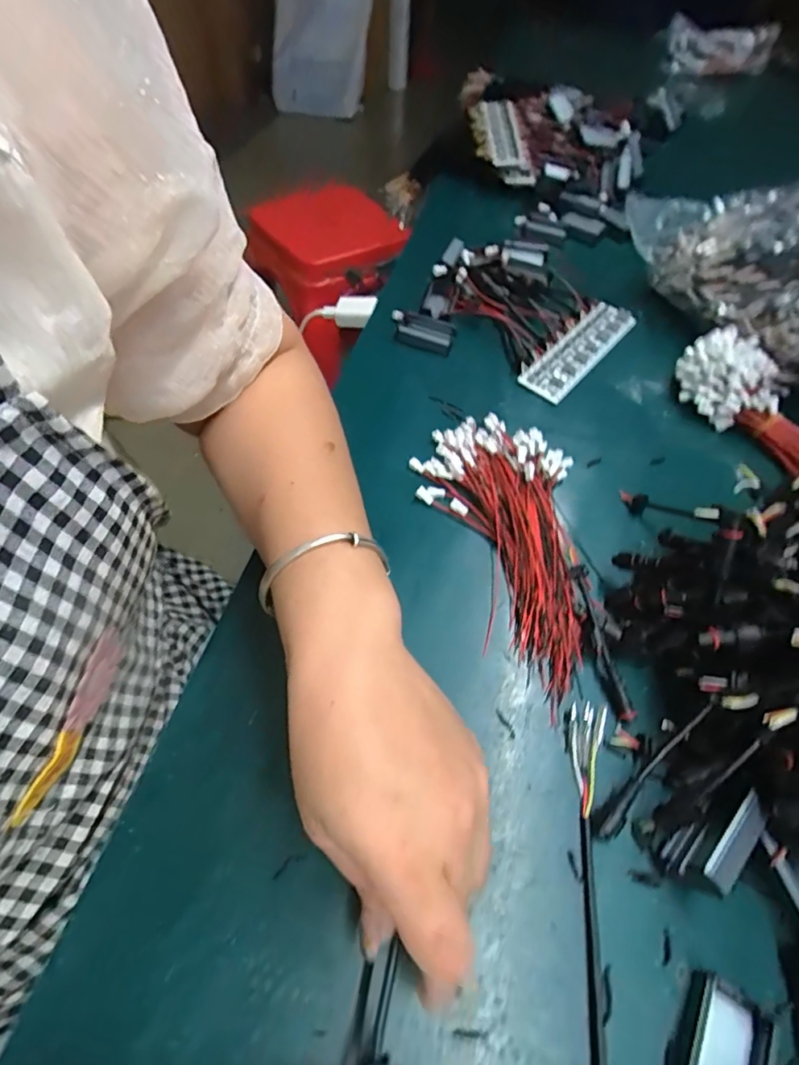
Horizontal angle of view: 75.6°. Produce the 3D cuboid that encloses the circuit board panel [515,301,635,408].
[{"bbox_3d":[0.173,-0.176,0.493,0.042,0.012,0.165,36,61,19],"label":"circuit board panel"}]

